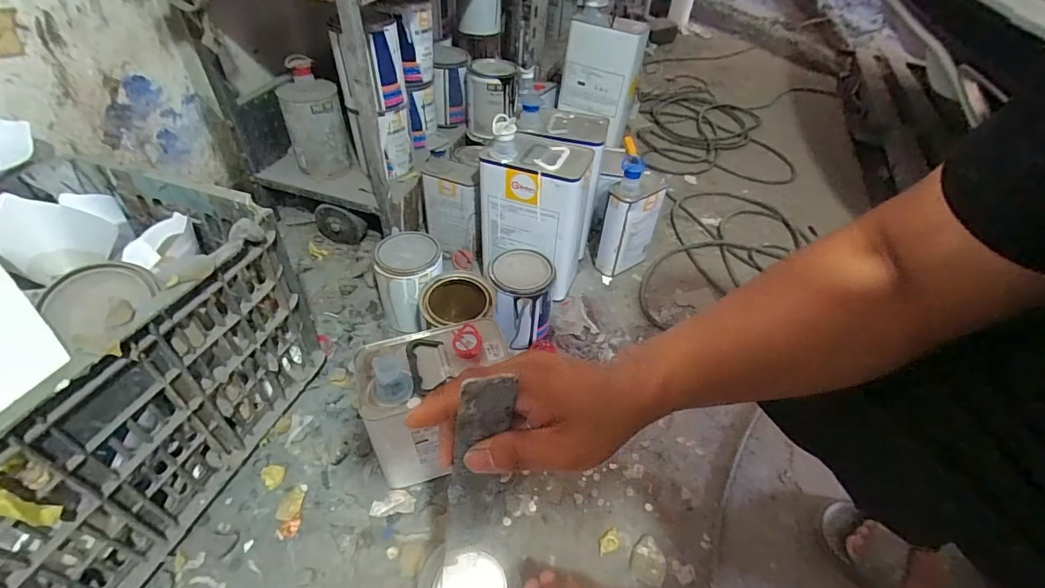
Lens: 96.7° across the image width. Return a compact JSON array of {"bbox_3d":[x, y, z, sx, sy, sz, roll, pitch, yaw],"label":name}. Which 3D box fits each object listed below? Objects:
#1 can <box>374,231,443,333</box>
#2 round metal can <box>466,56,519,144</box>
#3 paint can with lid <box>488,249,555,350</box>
[{"bbox_3d":[-0.181,-0.016,0.764,0.098,0.137,0.101,2,44,-2],"label":"can"},{"bbox_3d":[-0.067,-0.404,0.962,0.099,0.129,0.099,2,44,-2],"label":"round metal can"},{"bbox_3d":[-0.004,0.009,0.751,0.093,0.130,0.099,2,44,-2],"label":"paint can with lid"}]

